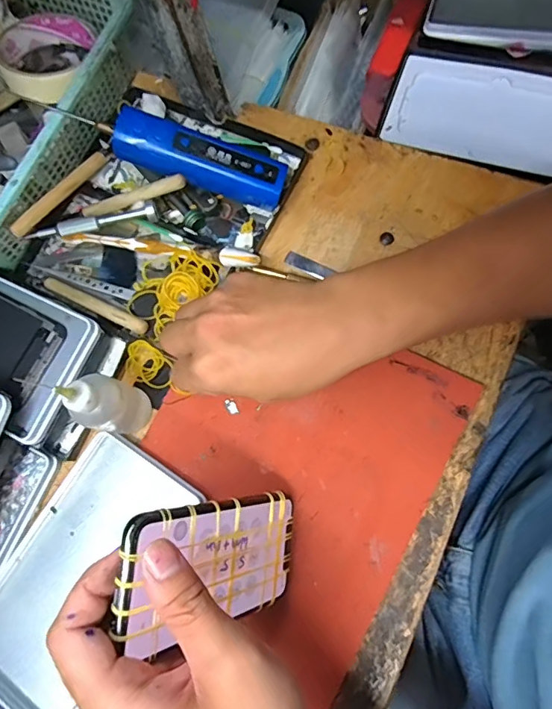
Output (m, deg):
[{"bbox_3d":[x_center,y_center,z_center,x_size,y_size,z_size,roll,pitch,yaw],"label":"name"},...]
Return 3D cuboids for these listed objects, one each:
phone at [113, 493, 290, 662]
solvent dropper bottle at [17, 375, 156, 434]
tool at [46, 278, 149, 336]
[{"bbox_3d":[-0.030,0.118,0.278,0.011,0.141,0.068,-8,74,34],"label":"phone"},{"bbox_3d":[-0.118,0.031,0.327,0.033,0.120,0.035,-2,77,7],"label":"solvent dropper bottle"},{"bbox_3d":[-0.148,-0.040,0.396,0.101,0.015,0.012,25,81,12],"label":"tool"}]

